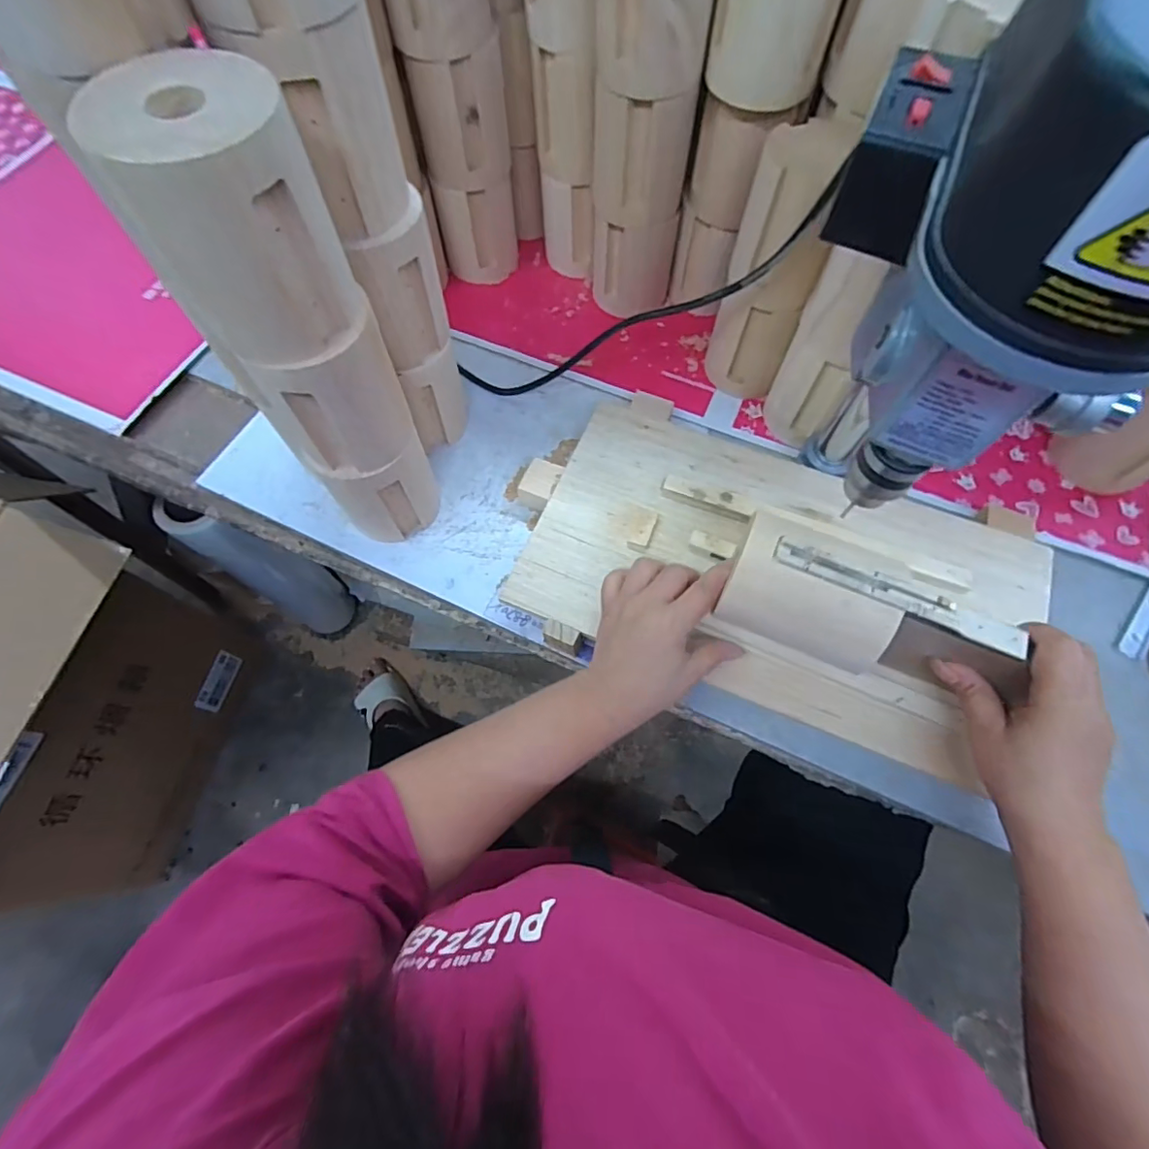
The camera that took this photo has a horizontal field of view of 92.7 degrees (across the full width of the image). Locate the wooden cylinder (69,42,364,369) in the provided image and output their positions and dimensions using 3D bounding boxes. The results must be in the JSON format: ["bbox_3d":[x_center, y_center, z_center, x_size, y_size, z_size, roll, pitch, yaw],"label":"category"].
[{"bbox_3d":[-0.158,-0.169,0.264,0.077,0.102,0.077,-20,69,-8],"label":"wooden cylinder"}]

